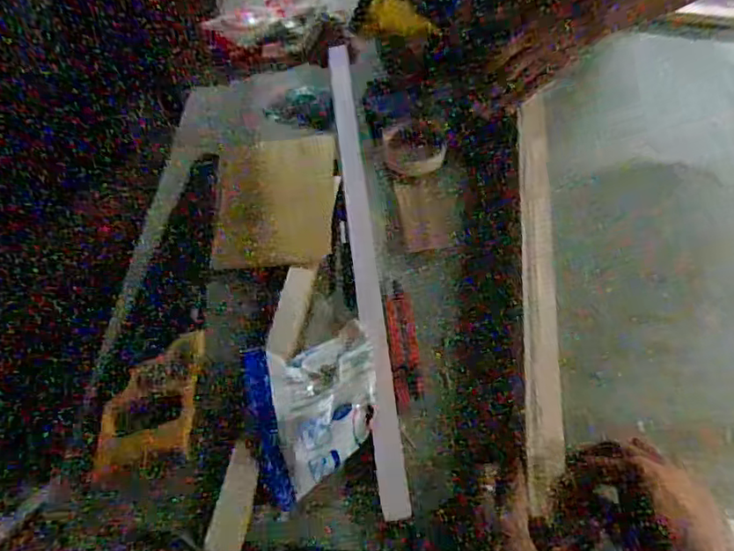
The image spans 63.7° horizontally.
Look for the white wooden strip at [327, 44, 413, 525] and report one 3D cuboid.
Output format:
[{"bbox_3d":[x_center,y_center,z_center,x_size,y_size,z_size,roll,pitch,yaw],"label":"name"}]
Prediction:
[{"bbox_3d":[-0.006,-0.055,0.695,0.028,0.013,0.637,-5,59,-5],"label":"white wooden strip"}]

